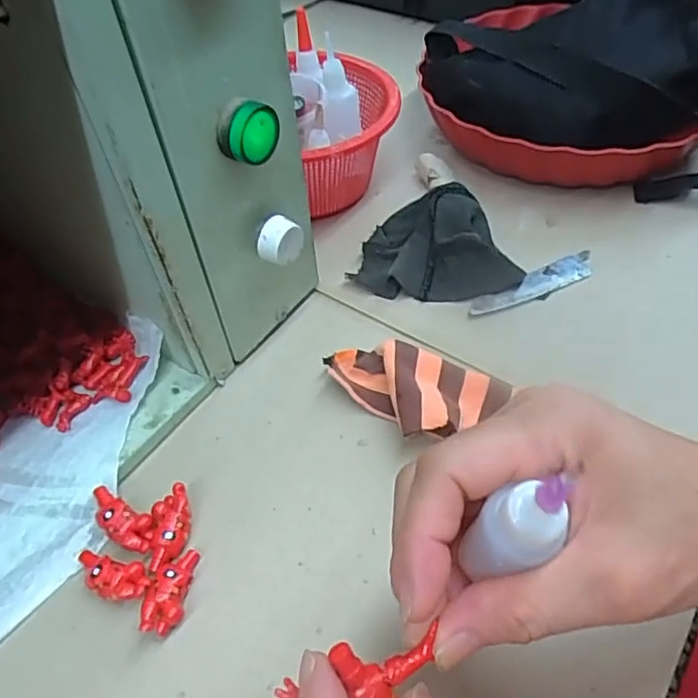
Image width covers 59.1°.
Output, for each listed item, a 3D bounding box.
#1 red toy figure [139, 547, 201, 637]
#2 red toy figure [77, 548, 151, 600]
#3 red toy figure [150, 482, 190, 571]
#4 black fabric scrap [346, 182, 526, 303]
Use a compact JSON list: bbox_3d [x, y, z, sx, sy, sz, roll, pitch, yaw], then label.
[{"bbox_3d":[-0.084,0.113,0.289,0.016,0.014,0.039,5,51,7],"label":"red toy figure"},{"bbox_3d":[-0.114,0.109,0.293,0.040,0.010,0.019,11,52,11],"label":"red toy figure"},{"bbox_3d":[-0.090,0.089,0.308,0.018,0.013,0.039,-5,50,-2],"label":"red toy figure"},{"bbox_3d":[0.062,-0.072,0.418,0.106,0.042,0.077,12,52,12],"label":"black fabric scrap"}]

